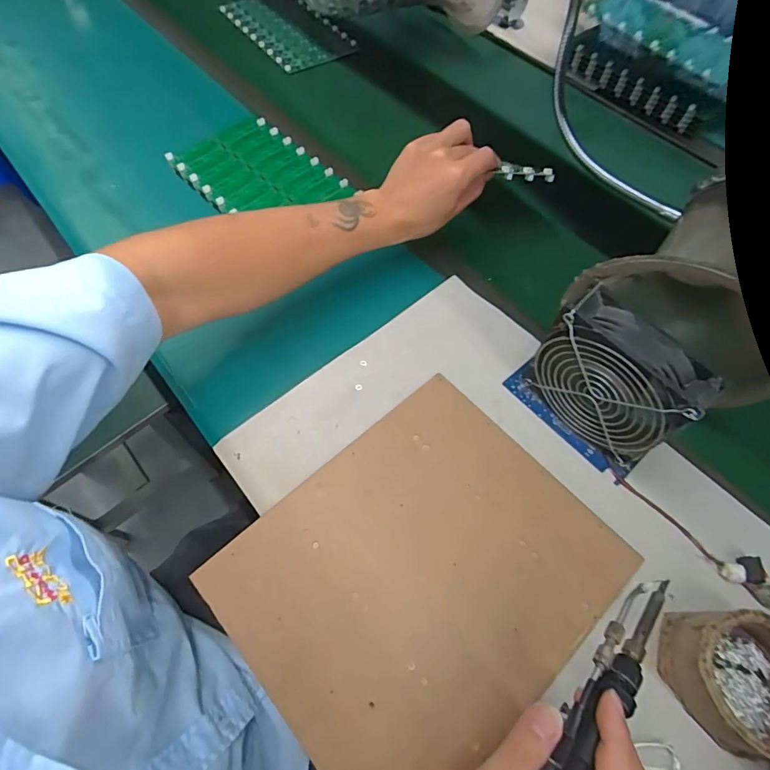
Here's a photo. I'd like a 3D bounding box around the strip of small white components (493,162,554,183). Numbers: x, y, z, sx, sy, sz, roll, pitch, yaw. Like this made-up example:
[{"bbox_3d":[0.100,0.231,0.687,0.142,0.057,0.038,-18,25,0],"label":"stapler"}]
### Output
[{"bbox_3d":[0.150,-0.226,0.482,0.073,0.011,0.018,-4,62,-21],"label":"strip of small white components"}]

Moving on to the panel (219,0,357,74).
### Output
[{"bbox_3d":[-0.168,-0.611,0.769,0.131,0.007,0.249,-31,67,-17],"label":"panel"}]

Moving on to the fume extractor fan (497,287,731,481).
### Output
[{"bbox_3d":[0.183,0.000,0.378,0.055,0.119,0.126,-37,69,-17],"label":"fume extractor fan"}]

